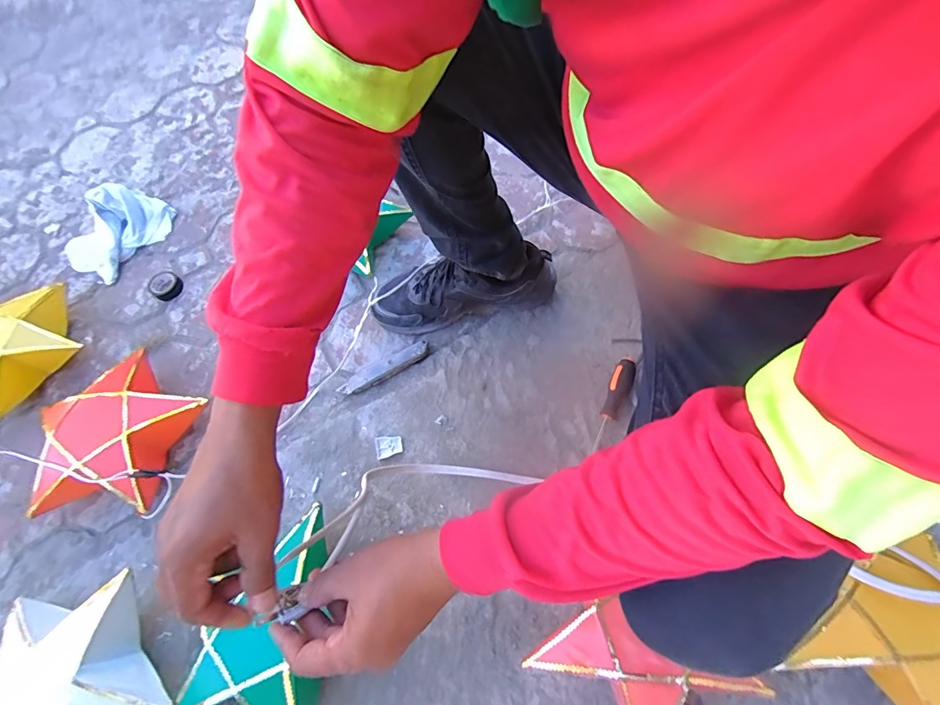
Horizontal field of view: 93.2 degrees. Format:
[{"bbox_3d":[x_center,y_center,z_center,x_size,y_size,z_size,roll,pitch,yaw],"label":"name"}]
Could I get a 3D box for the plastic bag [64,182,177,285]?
[{"bbox_3d":[-0.691,-0.244,0.860,0.135,0.069,0.199,27,69,16],"label":"plastic bag"}]

